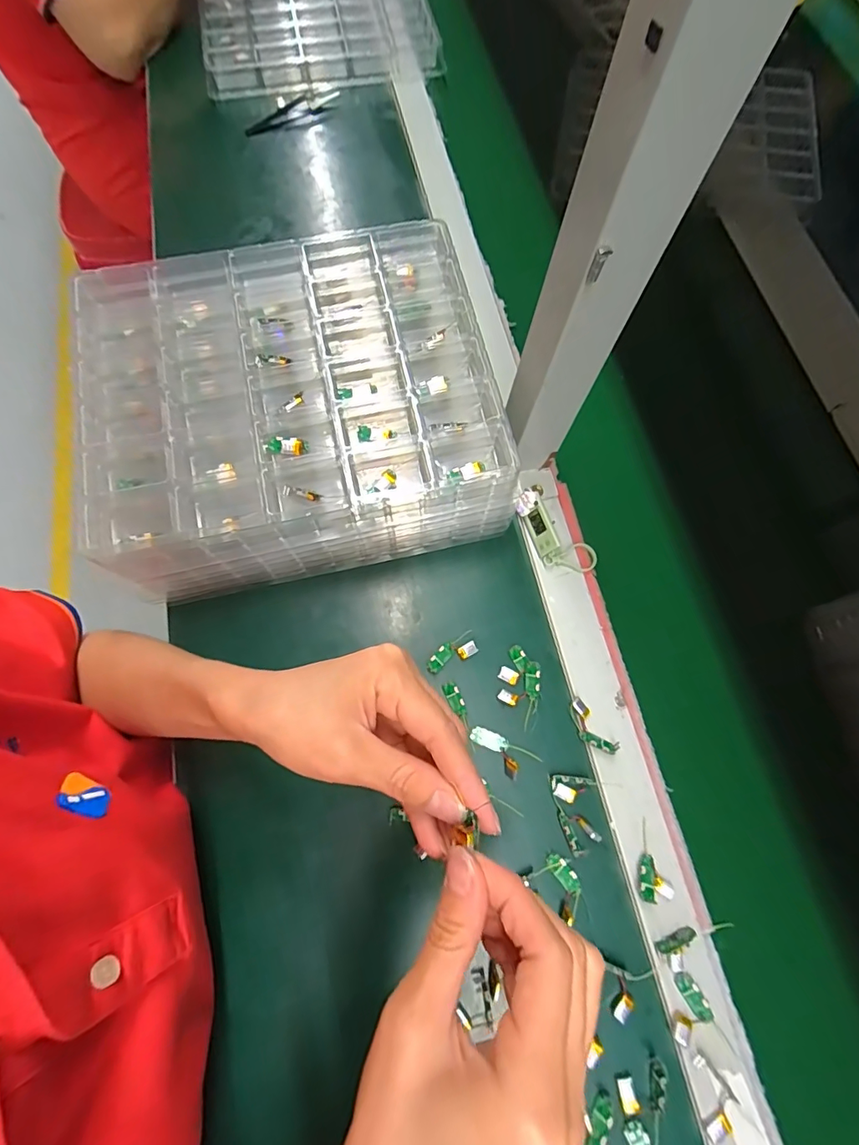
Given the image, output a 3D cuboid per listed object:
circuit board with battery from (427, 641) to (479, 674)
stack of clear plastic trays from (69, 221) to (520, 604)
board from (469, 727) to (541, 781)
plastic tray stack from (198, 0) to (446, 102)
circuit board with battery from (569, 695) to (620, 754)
[{"bbox_3d":[0.017,0.064,0.376,0.041,0.004,0.018,-24,73,-9],"label":"circuit board with battery"},{"bbox_3d":[-0.106,-0.129,0.393,0.299,0.098,0.250,-13,72,-6],"label":"stack of clear plastic trays"},{"bbox_3d":[0.053,0.133,0.351,0.052,0.009,0.022,30,73,9],"label":"board"},{"bbox_3d":[-0.143,-0.709,0.614,0.286,0.032,0.257,-9,71,-4],"label":"plastic tray stack"},{"bbox_3d":[0.122,0.118,0.361,0.020,0.004,0.046,-36,76,-12],"label":"circuit board with battery"}]

